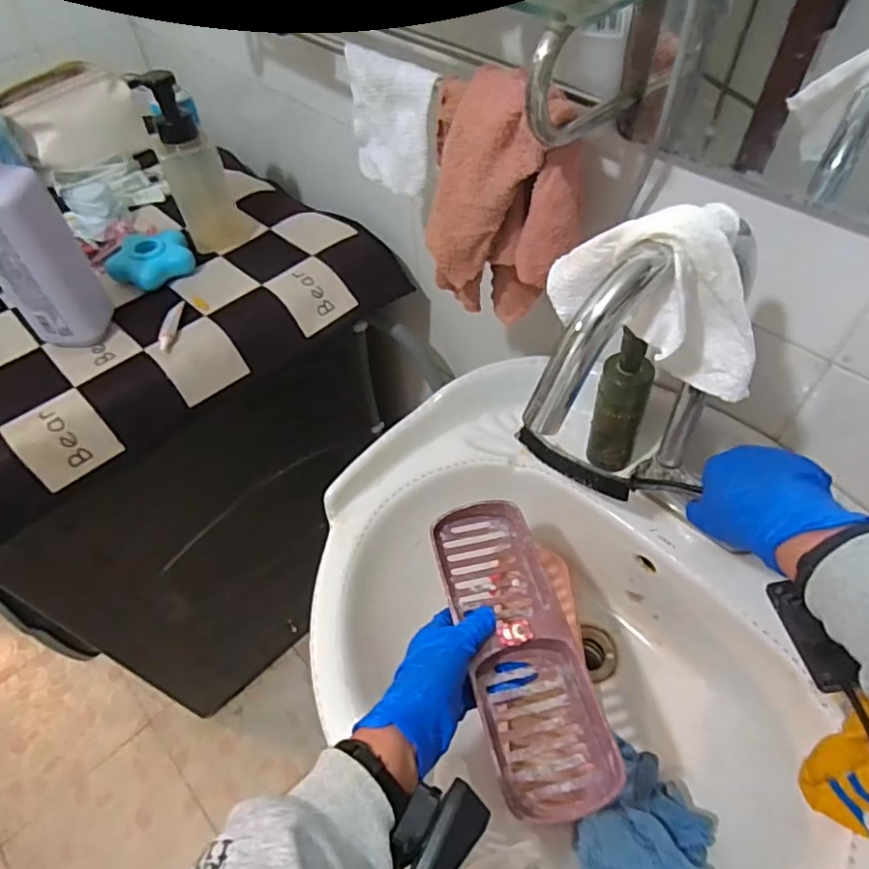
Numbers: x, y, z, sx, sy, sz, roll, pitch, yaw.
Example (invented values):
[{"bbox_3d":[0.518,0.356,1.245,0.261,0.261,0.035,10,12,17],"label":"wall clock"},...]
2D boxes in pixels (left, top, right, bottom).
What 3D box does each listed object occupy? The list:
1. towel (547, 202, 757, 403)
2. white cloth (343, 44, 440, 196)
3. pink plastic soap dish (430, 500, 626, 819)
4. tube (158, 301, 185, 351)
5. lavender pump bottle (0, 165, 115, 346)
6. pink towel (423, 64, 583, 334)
[{"bbox_3d":[0.136,-0.084,0.340,0.131,0.096,0.054,36,61,25],"label":"towel"},{"bbox_3d":[-0.041,-0.285,0.528,0.020,0.103,0.107,-35,59,-23],"label":"white cloth"},{"bbox_3d":[0.067,0.170,0.476,0.088,0.035,0.250,-10,51,-10],"label":"pink plastic soap dish"},{"bbox_3d":[-0.302,-0.128,0.660,0.016,0.008,0.079,-4,52,-2],"label":"tube"},{"bbox_3d":[-0.410,-0.198,0.566,0.064,0.264,0.067,0,52,1],"label":"lavender pump bottle"},{"bbox_3d":[0.058,-0.193,0.500,0.123,0.204,0.088,3,52,4],"label":"pink towel"}]

